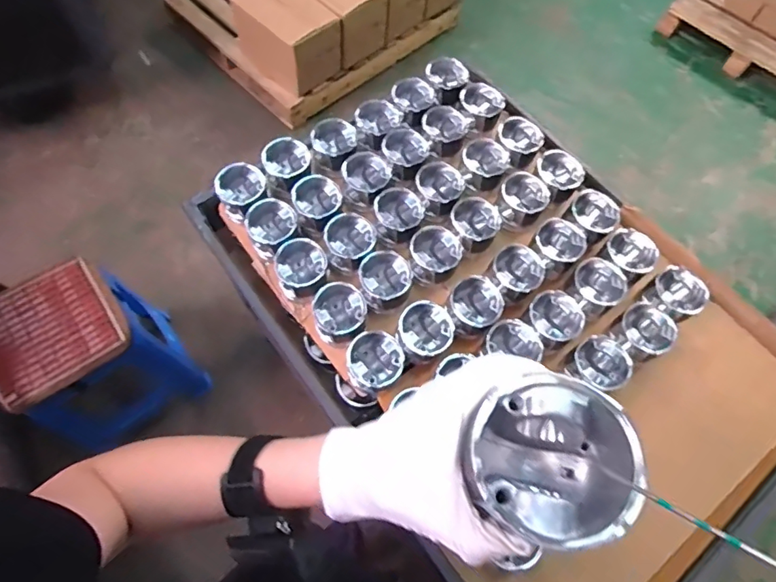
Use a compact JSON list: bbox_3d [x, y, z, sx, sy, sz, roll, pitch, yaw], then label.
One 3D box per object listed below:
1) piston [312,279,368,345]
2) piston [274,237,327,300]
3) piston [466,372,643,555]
[{"bbox_3d":[-0.085,0.047,0.893,0.098,0.077,0.103,3,64,-2],"label":"piston"},{"bbox_3d":[-0.159,-0.044,0.912,0.090,0.076,0.087,1,64,-3],"label":"piston"},{"bbox_3d":[0.093,0.104,0.299,0.091,0.067,0.089,1,64,-3],"label":"piston"}]

